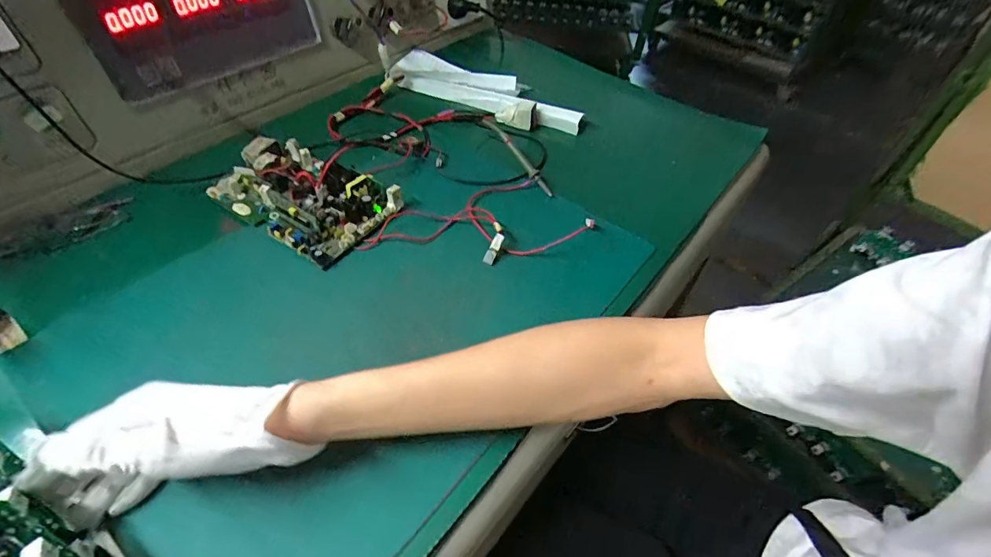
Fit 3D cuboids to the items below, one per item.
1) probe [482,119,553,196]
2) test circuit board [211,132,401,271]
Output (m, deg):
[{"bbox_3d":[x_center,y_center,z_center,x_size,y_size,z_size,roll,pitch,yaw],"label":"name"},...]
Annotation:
[{"bbox_3d":[0.026,-0.151,0.559,0.010,0.015,0.129,-31,76,-27],"label":"probe"},{"bbox_3d":[-0.216,-0.098,0.514,0.198,0.036,0.126,27,53,18],"label":"test circuit board"}]

